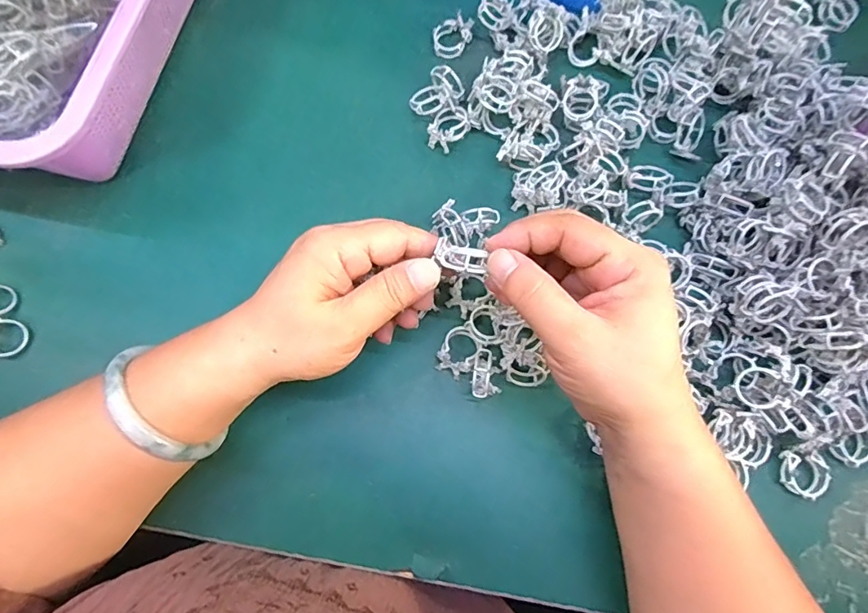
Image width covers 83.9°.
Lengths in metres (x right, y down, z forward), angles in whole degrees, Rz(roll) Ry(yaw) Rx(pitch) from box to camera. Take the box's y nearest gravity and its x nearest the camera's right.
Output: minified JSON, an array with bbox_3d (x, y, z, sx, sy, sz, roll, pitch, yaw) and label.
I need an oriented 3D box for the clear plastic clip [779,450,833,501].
[{"bbox_3d":[0.223,0.102,0.289,0.027,0.010,0.025,10,75,1],"label":"clear plastic clip"}]

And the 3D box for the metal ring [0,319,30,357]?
[{"bbox_3d":[-0.264,0.019,0.295,0.026,0.007,0.023,15,75,2],"label":"metal ring"}]

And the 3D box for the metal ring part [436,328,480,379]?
[{"bbox_3d":[0.015,0.029,0.303,0.022,0.014,0.029,26,76,5],"label":"metal ring part"}]

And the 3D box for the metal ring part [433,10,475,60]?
[{"bbox_3d":[0.014,-0.207,0.367,0.026,0.010,0.033,34,77,7],"label":"metal ring part"}]

